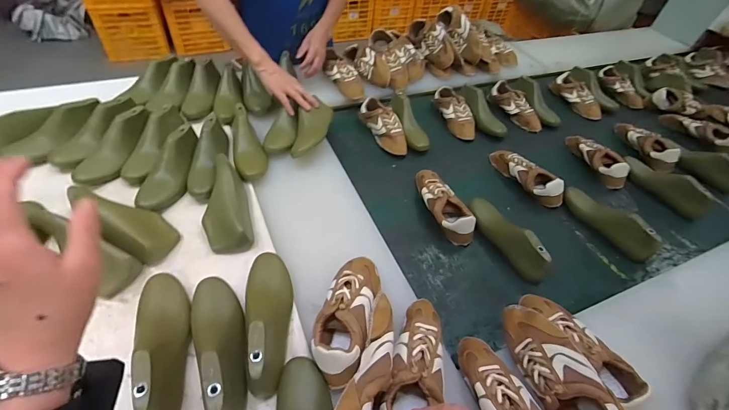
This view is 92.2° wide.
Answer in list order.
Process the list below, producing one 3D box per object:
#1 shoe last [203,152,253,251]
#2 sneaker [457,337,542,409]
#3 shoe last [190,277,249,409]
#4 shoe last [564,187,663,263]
[{"bbox_3d":[-0.295,-0.007,0.749,0.094,0.067,0.236,-8,64,-13],"label":"shoe last"},{"bbox_3d":[0.218,0.308,0.543,0.094,0.082,0.216,-10,51,-15],"label":"sneaker"},{"bbox_3d":[-0.228,0.205,0.547,0.078,0.072,0.246,-18,54,-20],"label":"shoe last"},{"bbox_3d":[0.622,0.042,0.890,0.247,0.079,0.079,39,56,24],"label":"shoe last"}]

